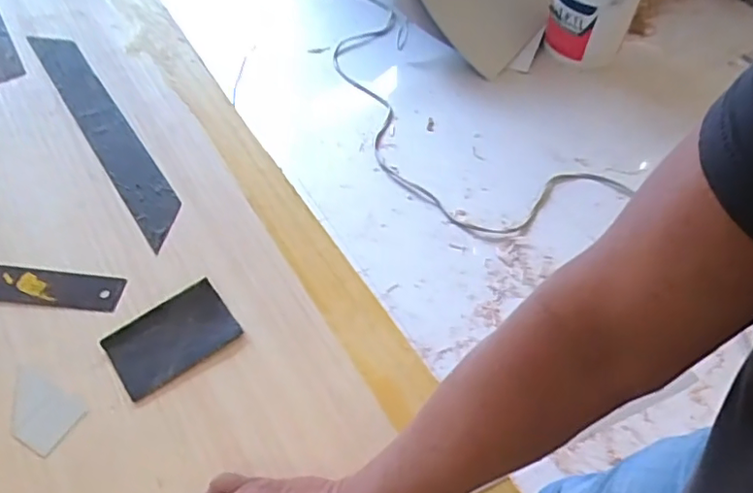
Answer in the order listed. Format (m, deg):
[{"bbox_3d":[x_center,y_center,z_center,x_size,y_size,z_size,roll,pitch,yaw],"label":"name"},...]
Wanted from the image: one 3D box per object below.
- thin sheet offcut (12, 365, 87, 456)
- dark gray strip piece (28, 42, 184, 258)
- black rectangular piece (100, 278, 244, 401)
[{"bbox_3d":[-0.306,0.146,0.529,0.081,0.004,0.051,23,58,17],"label":"thin sheet offcut"},{"bbox_3d":[-0.354,-0.159,0.757,0.056,0.006,0.450,-30,59,-19],"label":"dark gray strip piece"},{"bbox_3d":[-0.198,0.086,0.570,0.114,0.007,0.075,-32,60,-20],"label":"black rectangular piece"}]

